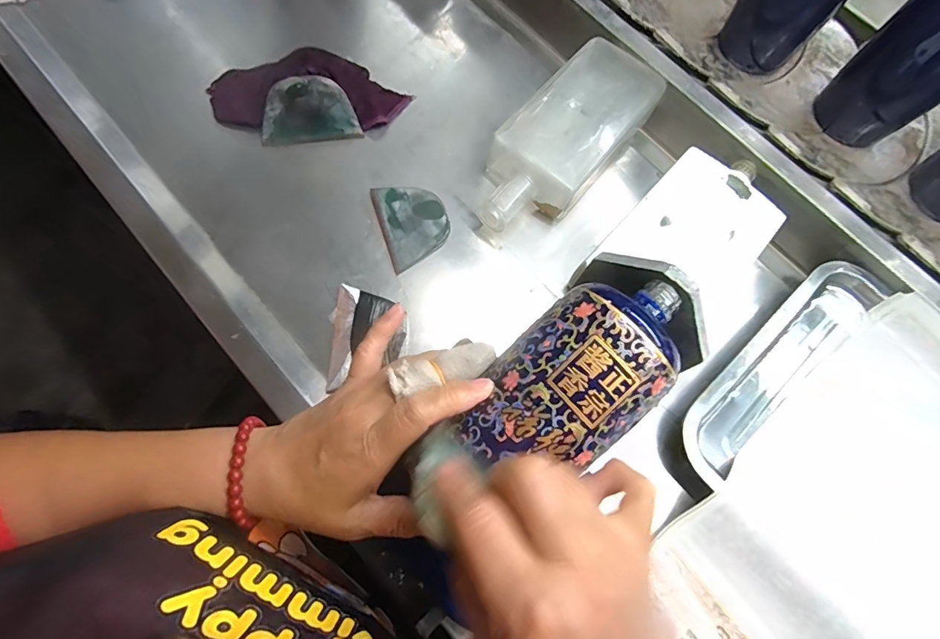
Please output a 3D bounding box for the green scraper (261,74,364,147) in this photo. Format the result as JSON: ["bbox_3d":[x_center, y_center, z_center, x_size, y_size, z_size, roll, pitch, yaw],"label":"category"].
[{"bbox_3d":[-0.150,-0.194,0.433,0.087,0.004,0.057,-7,105,-7],"label":"green scraper"}]

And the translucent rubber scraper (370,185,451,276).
[{"bbox_3d":[-0.050,-0.088,0.416,0.058,0.007,0.082,-19,74,-3],"label":"translucent rubber scraper"}]

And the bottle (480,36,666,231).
[{"bbox_3d":[0.087,-0.167,0.438,0.090,0.055,0.225,40,75,10],"label":"bottle"}]

